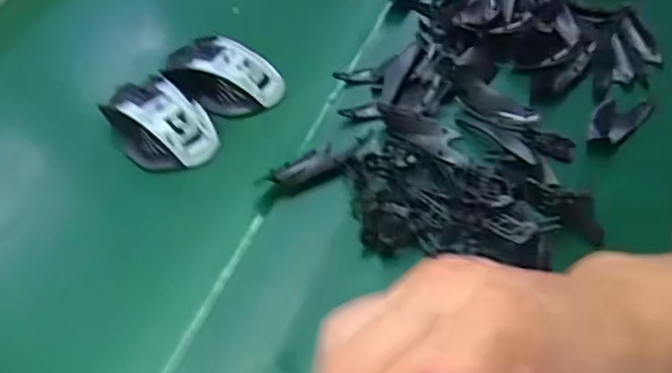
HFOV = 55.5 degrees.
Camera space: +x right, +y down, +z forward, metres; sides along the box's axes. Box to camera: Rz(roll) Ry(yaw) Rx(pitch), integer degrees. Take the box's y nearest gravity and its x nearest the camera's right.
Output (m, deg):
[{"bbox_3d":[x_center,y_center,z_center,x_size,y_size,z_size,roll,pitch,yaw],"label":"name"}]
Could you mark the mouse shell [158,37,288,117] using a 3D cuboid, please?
[{"bbox_3d":[-0.105,-0.101,0.582,0.108,0.038,0.063,18,51,18],"label":"mouse shell"}]

